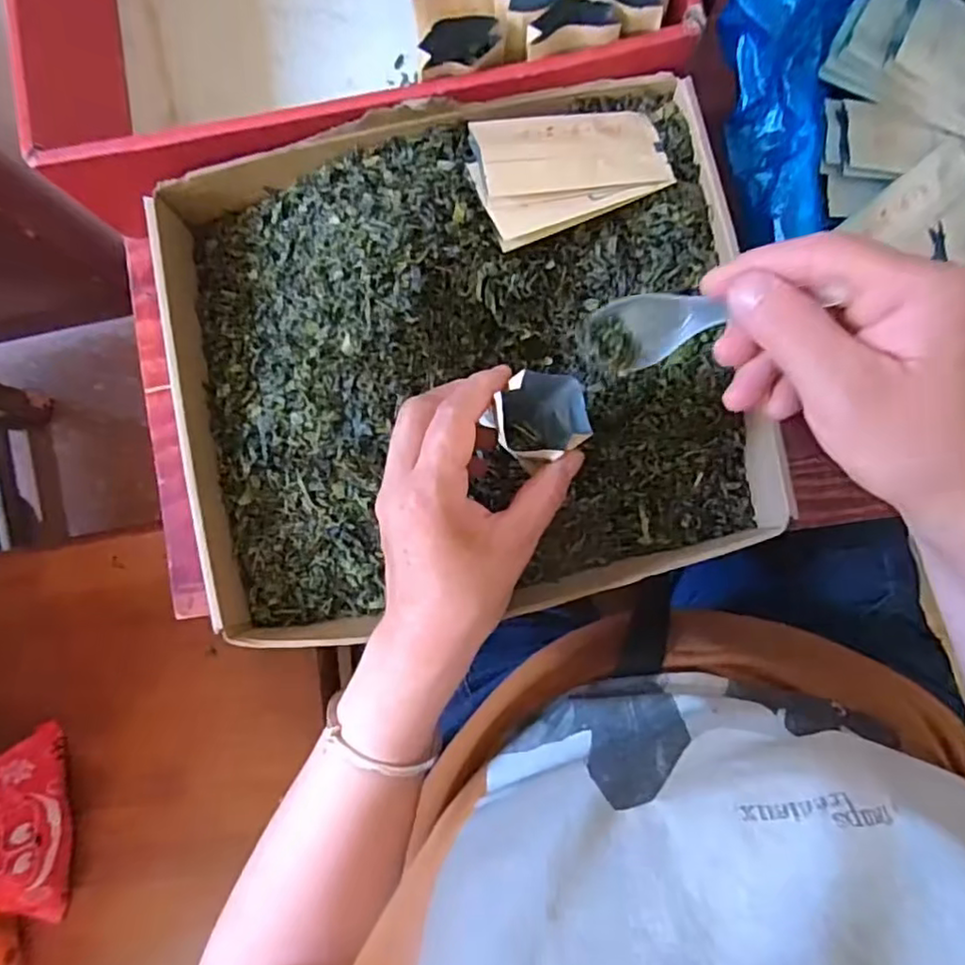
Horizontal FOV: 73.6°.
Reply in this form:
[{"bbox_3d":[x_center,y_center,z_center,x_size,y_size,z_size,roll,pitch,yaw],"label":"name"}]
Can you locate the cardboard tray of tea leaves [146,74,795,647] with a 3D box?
[{"bbox_3d":[-0.013,-0.073,0.379,0.320,0.076,0.283,-12,83,4],"label":"cardboard tray of tea leaves"}]

